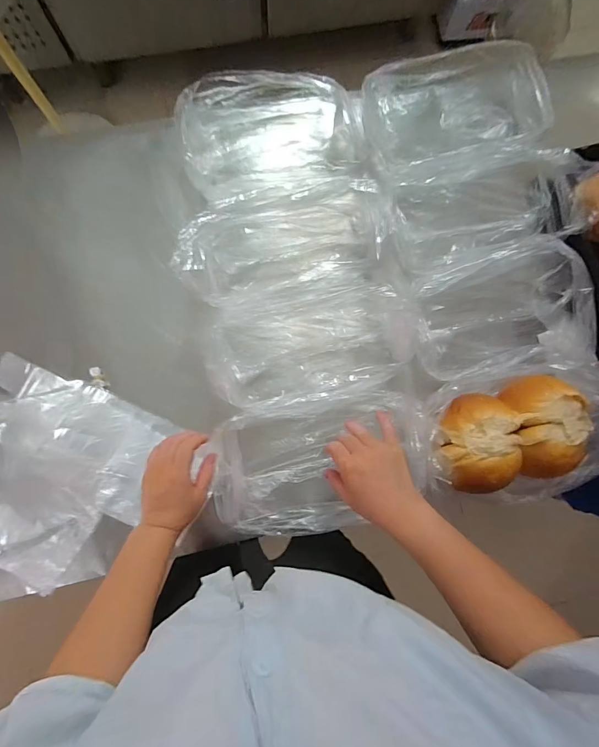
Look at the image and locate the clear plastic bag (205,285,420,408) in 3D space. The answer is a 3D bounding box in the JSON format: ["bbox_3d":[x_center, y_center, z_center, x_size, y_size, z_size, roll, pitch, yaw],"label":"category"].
[{"bbox_3d":[0.027,-0.056,0.628,0.336,0.085,0.193,-9,81,-4],"label":"clear plastic bag"}]

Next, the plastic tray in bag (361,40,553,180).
[{"bbox_3d":[0.290,-0.491,0.693,0.344,0.080,0.204,-17,82,-5],"label":"plastic tray in bag"}]

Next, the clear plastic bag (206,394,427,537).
[{"bbox_3d":[0.039,0.142,0.591,0.325,0.090,0.199,-8,81,-4],"label":"clear plastic bag"}]

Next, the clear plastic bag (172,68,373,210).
[{"bbox_3d":[-0.038,-0.407,0.671,0.340,0.091,0.276,-6,81,-4],"label":"clear plastic bag"}]

